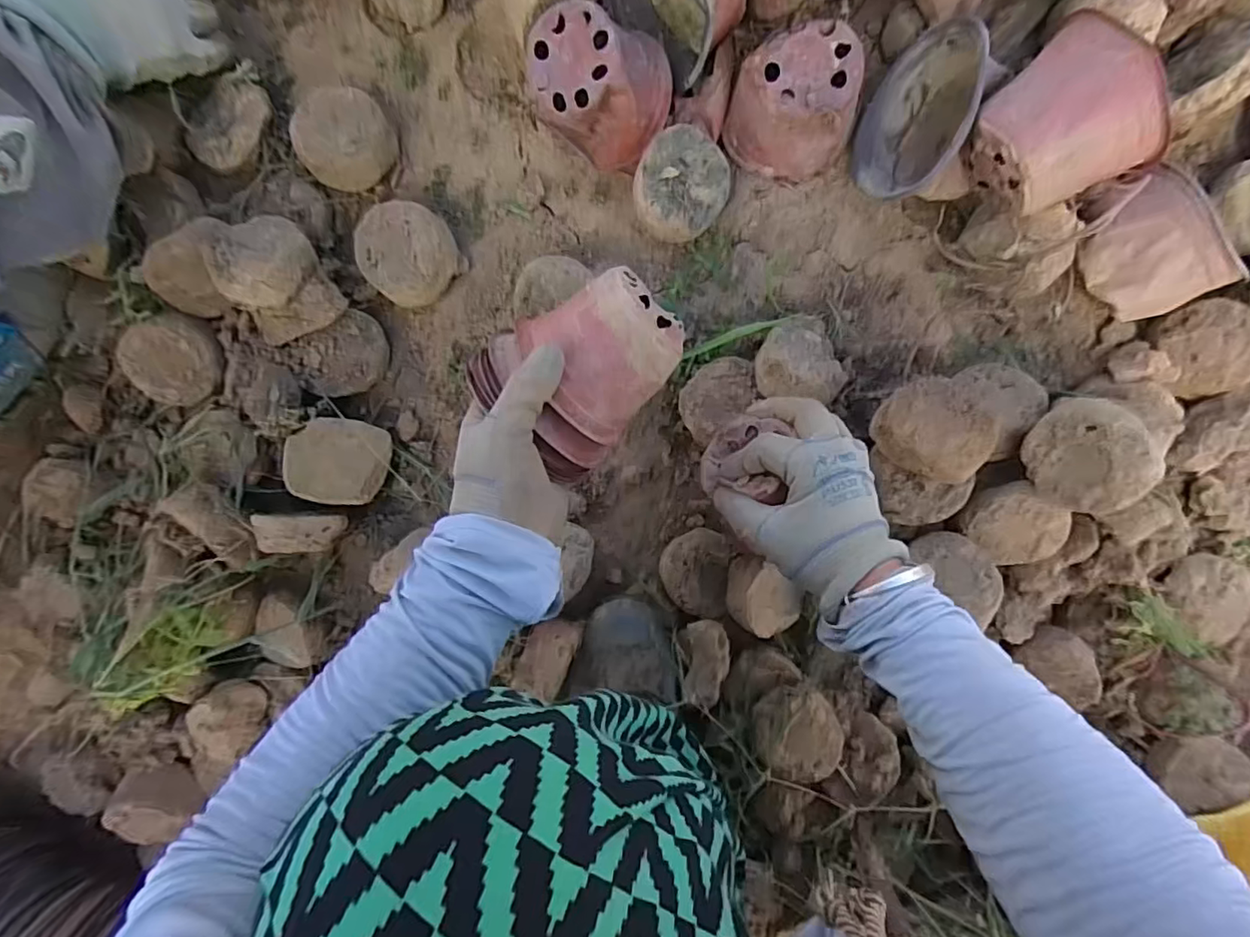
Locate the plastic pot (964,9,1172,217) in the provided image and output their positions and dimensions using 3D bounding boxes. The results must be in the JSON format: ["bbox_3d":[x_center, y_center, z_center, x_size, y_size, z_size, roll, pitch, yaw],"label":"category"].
[{"bbox_3d":[0.261,-0.206,0.354,0.074,0.080,0.087,-35,94,7],"label":"plastic pot"}]

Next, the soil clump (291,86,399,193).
[{"bbox_3d":[-0.221,-0.259,0.457,0.066,0.048,0.070,0,97,1],"label":"soil clump"}]

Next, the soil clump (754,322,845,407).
[{"bbox_3d":[0.135,-0.081,0.444,0.064,0.056,0.053,6,97,0],"label":"soil clump"}]

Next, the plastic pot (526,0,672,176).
[{"bbox_3d":[-0.021,-0.273,0.424,0.101,0.079,0.092,7,108,20],"label":"plastic pot"}]

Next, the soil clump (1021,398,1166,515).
[{"bbox_3d":[0.301,-0.007,0.374,0.055,0.047,0.067,13,98,2],"label":"soil clump"}]

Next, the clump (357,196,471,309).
[{"bbox_3d":[-0.175,-0.174,0.466,0.074,0.043,0.072,0,97,1],"label":"clump"}]

